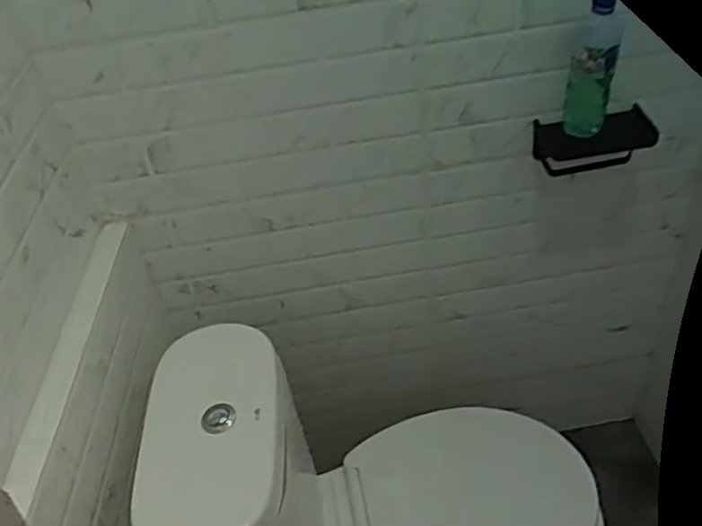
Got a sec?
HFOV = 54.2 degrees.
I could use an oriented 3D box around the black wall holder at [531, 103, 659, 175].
[{"bbox_3d":[0.399,-0.200,1.137,0.184,0.077,0.079,-3,40,5],"label":"black wall holder"}]

